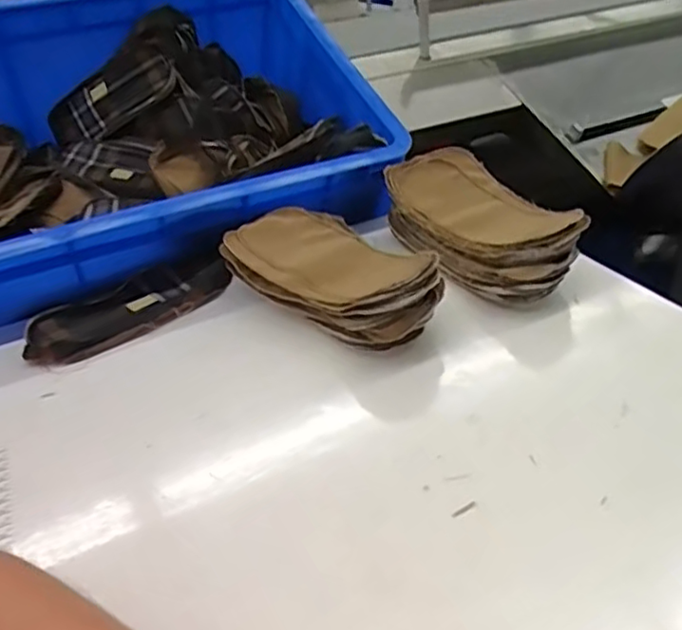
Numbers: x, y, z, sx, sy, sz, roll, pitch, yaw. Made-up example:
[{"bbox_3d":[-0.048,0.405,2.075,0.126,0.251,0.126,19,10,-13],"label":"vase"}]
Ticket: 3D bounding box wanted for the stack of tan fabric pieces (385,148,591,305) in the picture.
[{"bbox_3d":[0.123,-0.082,0.579,0.106,0.062,0.200,-20,36,-20],"label":"stack of tan fabric pieces"}]

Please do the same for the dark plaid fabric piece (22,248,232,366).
[{"bbox_3d":[-0.184,-0.009,0.563,0.179,0.021,0.079,-29,40,-30],"label":"dark plaid fabric piece"}]

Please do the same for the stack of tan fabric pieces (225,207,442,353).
[{"bbox_3d":[-0.003,-0.037,0.531,0.192,0.047,0.102,25,44,38],"label":"stack of tan fabric pieces"}]

